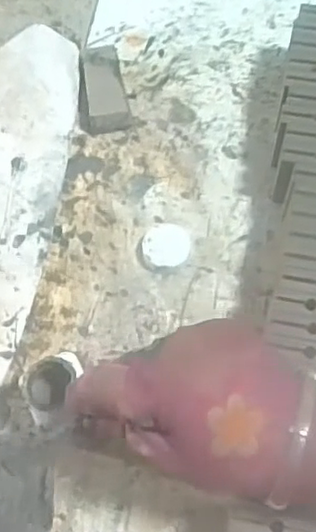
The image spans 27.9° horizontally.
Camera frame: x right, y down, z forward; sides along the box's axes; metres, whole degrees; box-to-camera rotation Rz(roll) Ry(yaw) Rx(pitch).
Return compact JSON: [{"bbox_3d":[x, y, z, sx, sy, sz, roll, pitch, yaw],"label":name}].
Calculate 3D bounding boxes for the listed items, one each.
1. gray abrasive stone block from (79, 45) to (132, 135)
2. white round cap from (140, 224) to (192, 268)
[{"bbox_3d":[-0.046,-0.143,0.513,0.039,0.023,0.076,-9,69,-2],"label":"gray abrasive stone block"},{"bbox_3d":[0.007,-0.014,0.464,0.034,0.015,0.032,-1,69,1],"label":"white round cap"}]

